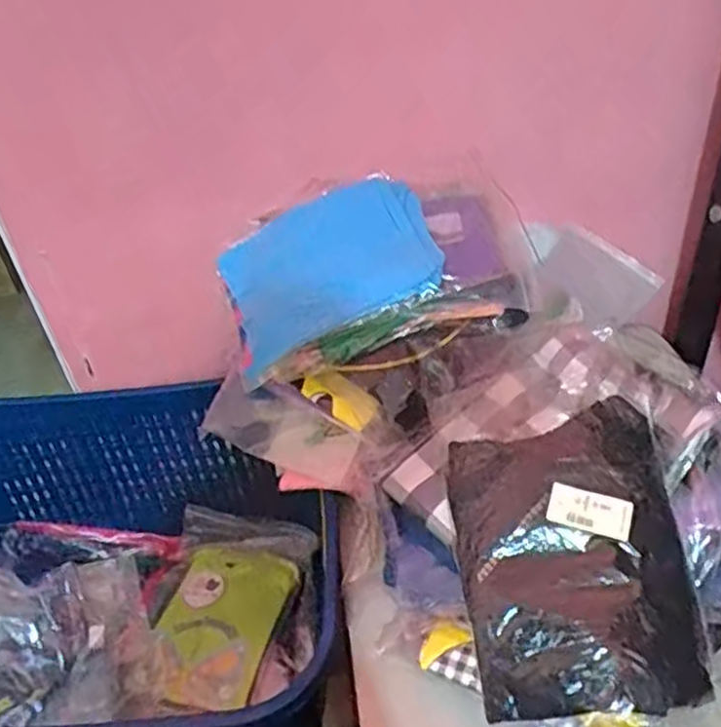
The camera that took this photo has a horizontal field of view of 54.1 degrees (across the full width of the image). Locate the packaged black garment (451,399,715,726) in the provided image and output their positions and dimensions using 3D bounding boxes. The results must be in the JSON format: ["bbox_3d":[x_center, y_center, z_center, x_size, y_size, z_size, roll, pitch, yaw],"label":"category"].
[{"bbox_3d":[0.162,0.146,0.544,0.161,0.025,0.220,-9,64,8],"label":"packaged black garment"}]

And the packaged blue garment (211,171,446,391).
[{"bbox_3d":[-0.038,-0.097,0.720,0.221,0.050,0.160,-25,70,15],"label":"packaged blue garment"}]

